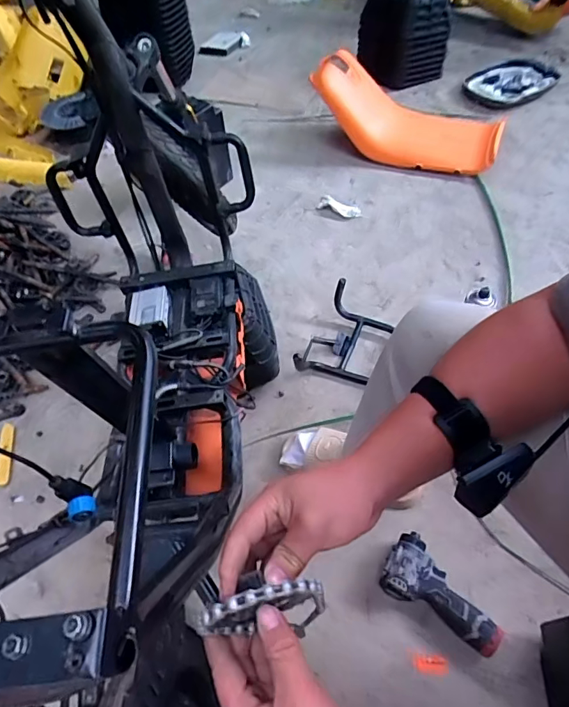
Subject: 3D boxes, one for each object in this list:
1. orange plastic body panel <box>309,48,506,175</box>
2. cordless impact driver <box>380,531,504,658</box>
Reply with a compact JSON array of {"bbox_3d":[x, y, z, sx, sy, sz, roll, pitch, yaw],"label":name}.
[{"bbox_3d":[0.359,-0.671,1.372,0.603,0.182,0.281,11,52,-19],"label":"orange plastic body panel"},{"bbox_3d":[0.265,0.406,0.778,0.200,0.059,0.108,29,61,23],"label":"cordless impact driver"}]

